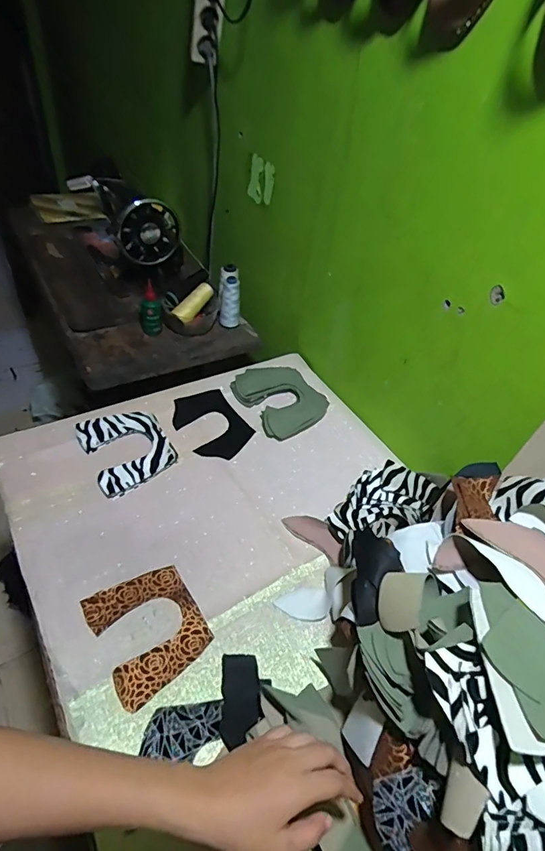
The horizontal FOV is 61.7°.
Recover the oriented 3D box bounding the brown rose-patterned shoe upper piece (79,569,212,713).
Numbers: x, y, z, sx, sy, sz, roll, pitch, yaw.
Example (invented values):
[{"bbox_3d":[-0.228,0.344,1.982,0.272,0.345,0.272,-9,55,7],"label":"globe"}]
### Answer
[{"bbox_3d":[-0.154,0.253,0.575,0.123,0.006,0.145,-25,53,-27],"label":"brown rose-patterned shoe upper piece"}]

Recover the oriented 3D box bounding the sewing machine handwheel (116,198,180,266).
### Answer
[{"bbox_3d":[-0.263,-0.409,0.970,0.130,0.129,0.045,-17,50,-24],"label":"sewing machine handwheel"}]

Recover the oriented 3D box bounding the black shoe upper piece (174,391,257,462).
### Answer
[{"bbox_3d":[-0.110,-0.001,0.826,0.112,0.010,0.154,-26,59,-30],"label":"black shoe upper piece"}]

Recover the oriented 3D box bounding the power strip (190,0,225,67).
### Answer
[{"bbox_3d":[-0.112,-0.747,0.817,0.053,0.192,0.044,-16,72,-20],"label":"power strip"}]

